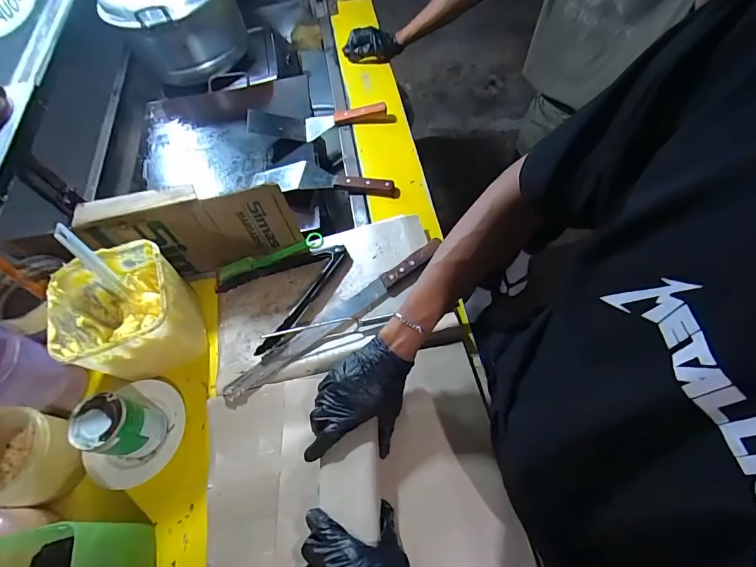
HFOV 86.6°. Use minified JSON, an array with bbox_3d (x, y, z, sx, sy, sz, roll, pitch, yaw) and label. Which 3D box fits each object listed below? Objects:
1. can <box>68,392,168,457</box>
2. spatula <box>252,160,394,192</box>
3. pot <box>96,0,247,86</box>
[{"bbox_3d":[-0.354,0.202,0.560,0.074,0.106,0.070,-1,60,2],"label":"can"},{"bbox_3d":[-0.120,-0.206,0.807,0.294,0.033,0.069,7,61,6],"label":"spatula"},{"bbox_3d":[-0.535,-0.738,1.069,0.298,0.207,0.404,-13,60,-5],"label":"pot"}]

